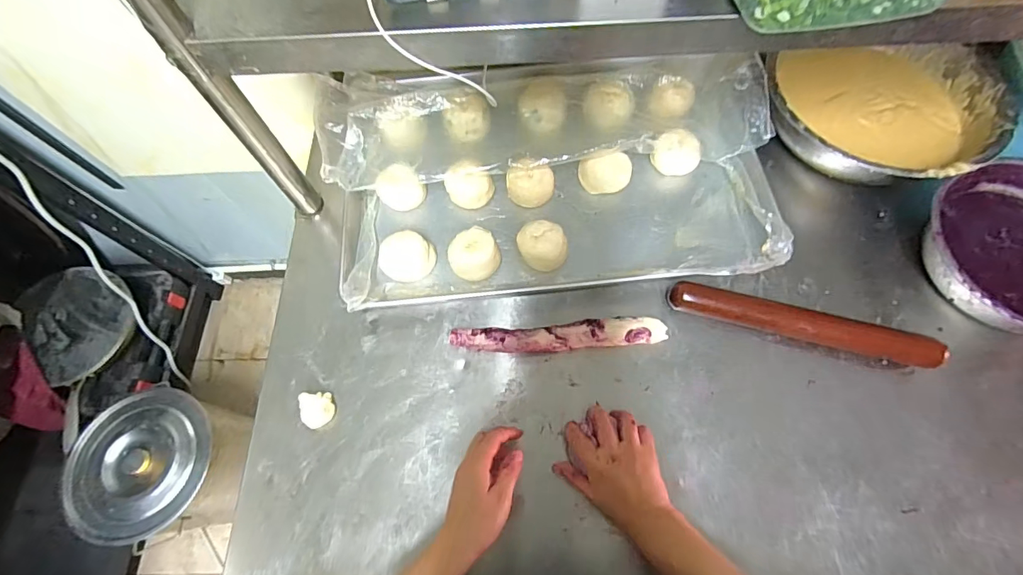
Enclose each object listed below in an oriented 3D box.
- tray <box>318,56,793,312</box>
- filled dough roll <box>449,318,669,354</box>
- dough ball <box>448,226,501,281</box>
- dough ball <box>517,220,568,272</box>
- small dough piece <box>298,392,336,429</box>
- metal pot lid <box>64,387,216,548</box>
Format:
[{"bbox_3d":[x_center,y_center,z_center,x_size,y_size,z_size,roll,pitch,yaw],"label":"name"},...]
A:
[{"bbox_3d":[0.053,-0.171,0.656,0.637,0.058,0.390,-5,66,0],"label":"tray"},{"bbox_3d":[0.062,0.064,0.585,0.277,0.023,0.037,-3,66,0],"label":"filled dough roll"},{"bbox_3d":[-0.049,-0.043,0.625,0.068,0.041,0.065,-1,67,2],"label":"dough ball"},{"bbox_3d":[0.042,-0.056,0.625,0.061,0.048,0.069,-29,69,-10],"label":"dough ball"},{"bbox_3d":[-0.245,0.154,0.567,0.040,0.017,0.043,-8,67,-2],"label":"small dough piece"},{"bbox_3d":[-0.824,0.386,0.995,0.285,0.042,0.308,-1,67,2],"label":"metal pot lid"}]

